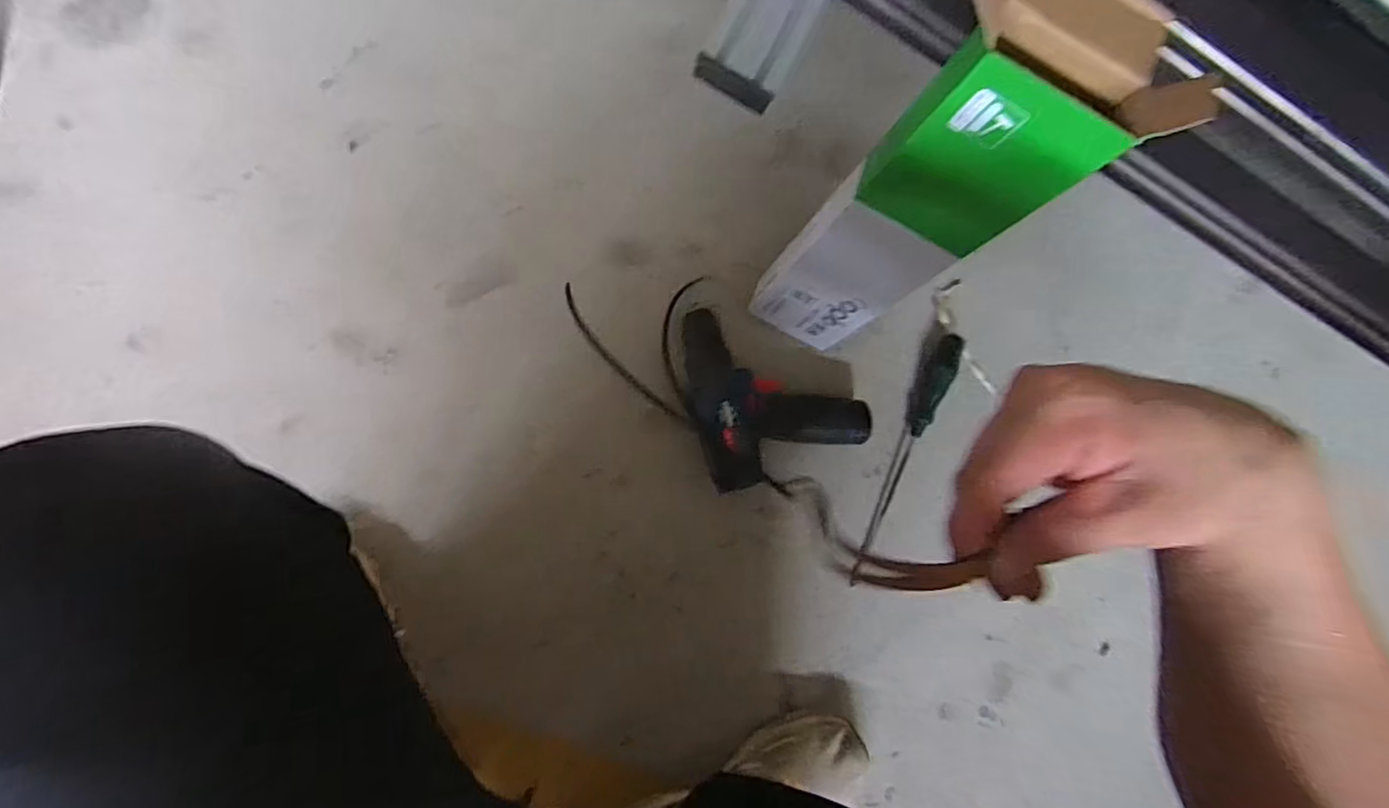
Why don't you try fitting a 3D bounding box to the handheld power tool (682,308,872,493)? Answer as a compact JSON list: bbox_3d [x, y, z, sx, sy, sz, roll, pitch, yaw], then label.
[{"bbox_3d":[0.071,-0.022,0.649,0.165,0.052,0.179,-20,93,-8],"label":"handheld power tool"}]

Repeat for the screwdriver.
[{"bbox_3d":[0.223,0.057,0.699,0.032,0.025,0.279,26,86,-8],"label":"screwdriver"}]

